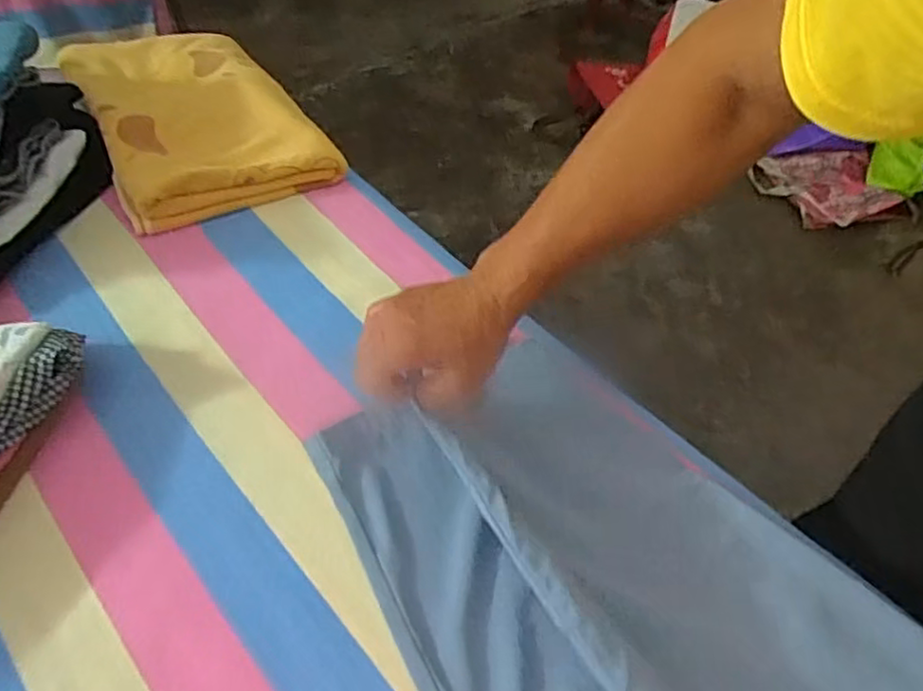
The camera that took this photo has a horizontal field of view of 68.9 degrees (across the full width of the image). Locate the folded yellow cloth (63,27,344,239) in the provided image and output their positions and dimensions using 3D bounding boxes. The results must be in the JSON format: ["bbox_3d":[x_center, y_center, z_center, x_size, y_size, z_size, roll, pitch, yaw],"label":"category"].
[{"bbox_3d":[-0.300,-0.270,0.763,0.222,0.048,0.324,-25,56,-19],"label":"folded yellow cloth"}]

